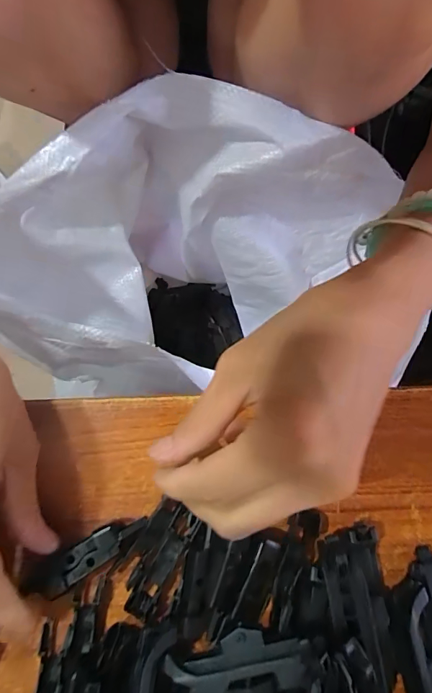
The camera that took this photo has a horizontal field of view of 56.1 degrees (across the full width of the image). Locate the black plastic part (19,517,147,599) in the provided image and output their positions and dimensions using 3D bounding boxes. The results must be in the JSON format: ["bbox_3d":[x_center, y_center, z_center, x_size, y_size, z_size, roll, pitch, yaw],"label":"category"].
[{"bbox_3d":[-0.064,0.102,0.199,0.062,0.005,0.017,-28,78,-9],"label":"black plastic part"}]

